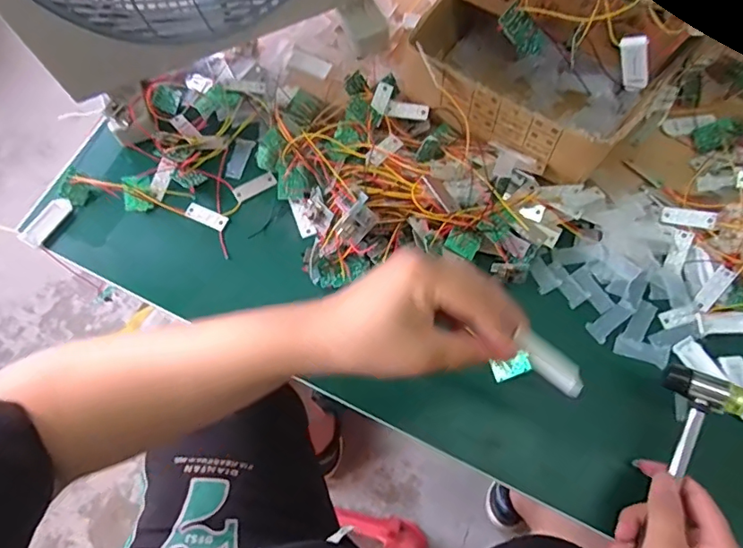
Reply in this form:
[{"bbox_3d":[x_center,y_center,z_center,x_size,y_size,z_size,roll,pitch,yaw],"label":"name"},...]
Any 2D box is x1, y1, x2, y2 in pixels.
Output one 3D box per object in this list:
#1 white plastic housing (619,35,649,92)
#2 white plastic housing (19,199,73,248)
[{"bbox_3d":[0.235,-0.186,0.463,0.020,0.054,0.012,25,68,41],"label":"white plastic housing"},{"bbox_3d":[-0.340,-0.055,0.544,0.019,0.012,0.058,30,72,12],"label":"white plastic housing"}]

